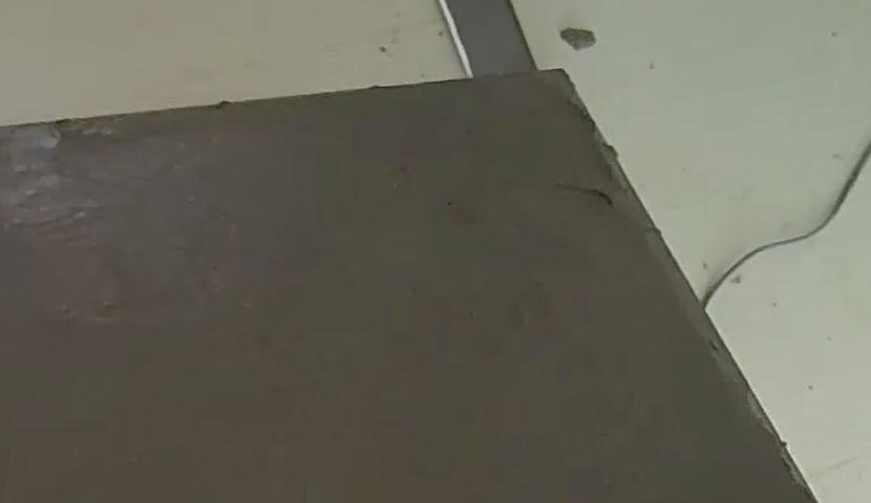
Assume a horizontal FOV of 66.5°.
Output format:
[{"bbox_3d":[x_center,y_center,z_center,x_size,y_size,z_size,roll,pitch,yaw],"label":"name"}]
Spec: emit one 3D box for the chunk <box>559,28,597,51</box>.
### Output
[{"bbox_3d":[0.213,-0.315,0.989,0.054,0.008,0.029,3,109,-10],"label":"chunk"}]

